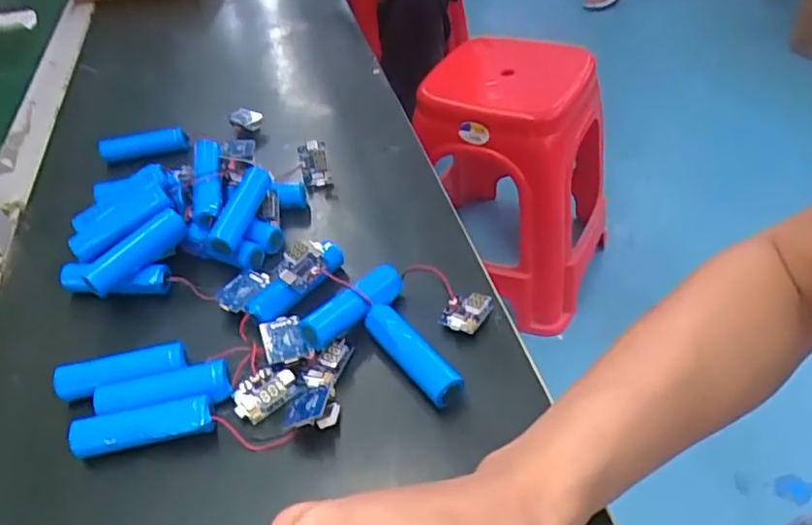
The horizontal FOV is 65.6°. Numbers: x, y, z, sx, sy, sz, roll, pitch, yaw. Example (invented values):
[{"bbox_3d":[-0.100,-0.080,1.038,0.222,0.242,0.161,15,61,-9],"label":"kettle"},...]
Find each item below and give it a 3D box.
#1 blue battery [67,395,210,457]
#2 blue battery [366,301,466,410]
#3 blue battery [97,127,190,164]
[{"bbox_3d":[-0.129,0.083,0.313,0.068,0.017,0.019,-10,43,-2],"label":"blue battery"},{"bbox_3d":[0.003,0.049,0.329,0.017,0.020,0.067,-30,47,-22],"label":"blue battery"},{"bbox_3d":[-0.213,-0.094,0.513,0.069,0.022,0.014,-13,43,-5],"label":"blue battery"}]

